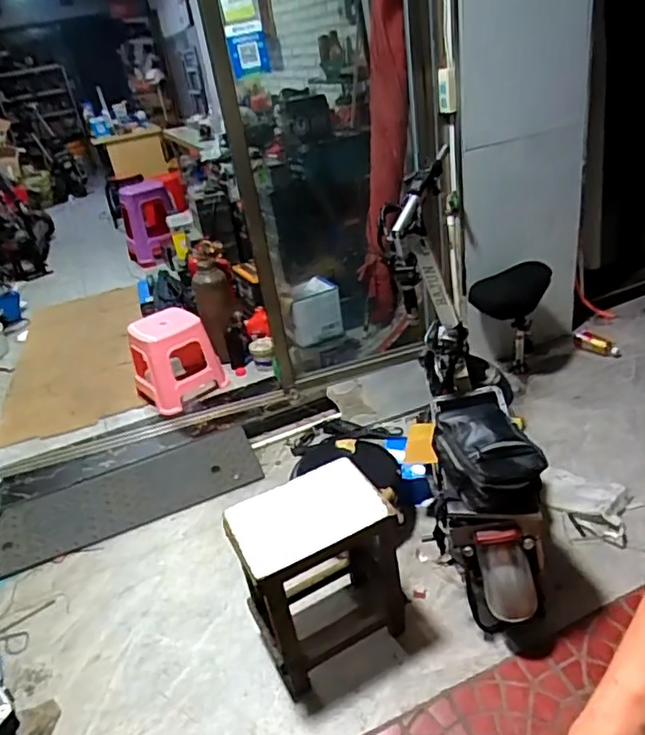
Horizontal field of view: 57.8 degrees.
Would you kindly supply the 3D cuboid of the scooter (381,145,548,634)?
[{"bbox_3d":[0.371,0.053,1.524,0.325,0.860,0.907,-6,30,7],"label":"scooter"}]

